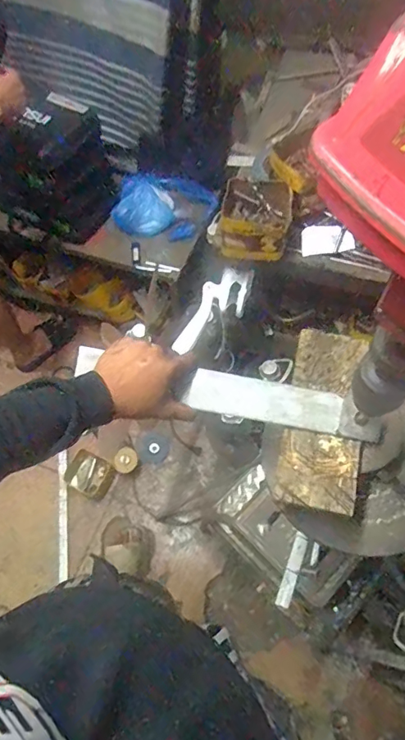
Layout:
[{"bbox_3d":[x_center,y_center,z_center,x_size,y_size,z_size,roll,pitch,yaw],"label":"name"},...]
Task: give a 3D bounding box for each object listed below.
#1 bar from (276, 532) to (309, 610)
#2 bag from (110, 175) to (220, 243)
[{"bbox_3d":[0.174,0.385,0.940,0.024,0.017,0.139,20,67,12],"label":"bar"},{"bbox_3d":[-0.112,-0.455,1.362,0.295,0.087,0.157,1,65,4],"label":"bag"}]

